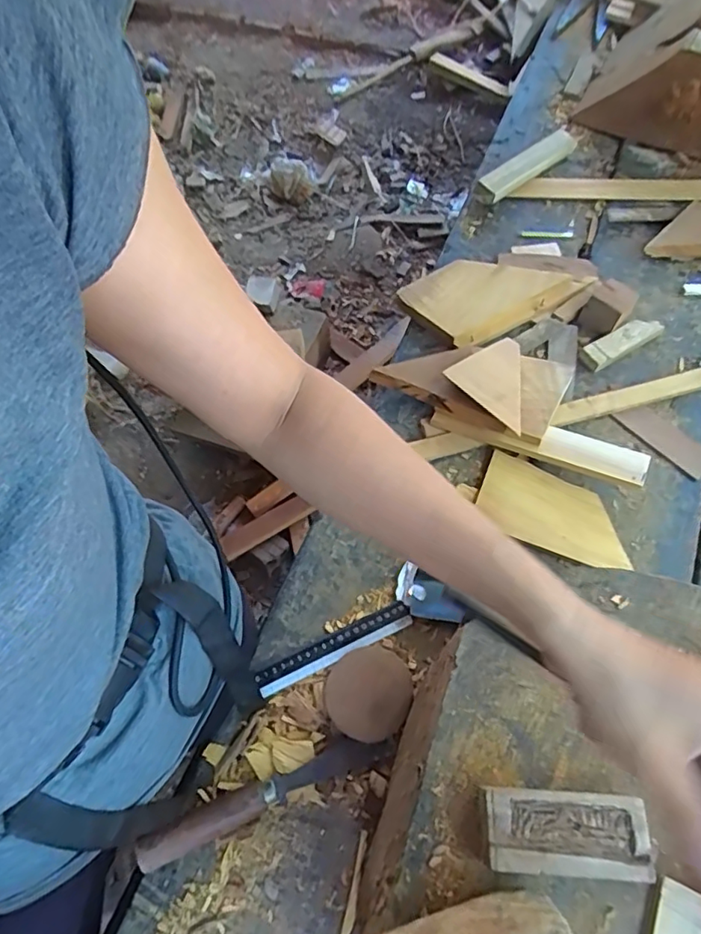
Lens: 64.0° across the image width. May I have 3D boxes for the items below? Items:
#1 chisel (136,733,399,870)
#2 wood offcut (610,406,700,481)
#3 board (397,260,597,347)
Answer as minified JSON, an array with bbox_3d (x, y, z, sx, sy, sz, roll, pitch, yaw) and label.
[{"bbox_3d":[-0.081,0.324,0.556,0.253,0.043,0.035,-22,64,-8],"label":"chisel"},{"bbox_3d":[0.415,-0.039,0.741,0.042,0.006,0.127,-39,68,-15],"label":"wood offcut"},{"bbox_3d":[0.213,-0.266,0.844,0.229,0.027,0.145,-27,65,-10],"label":"board"}]

